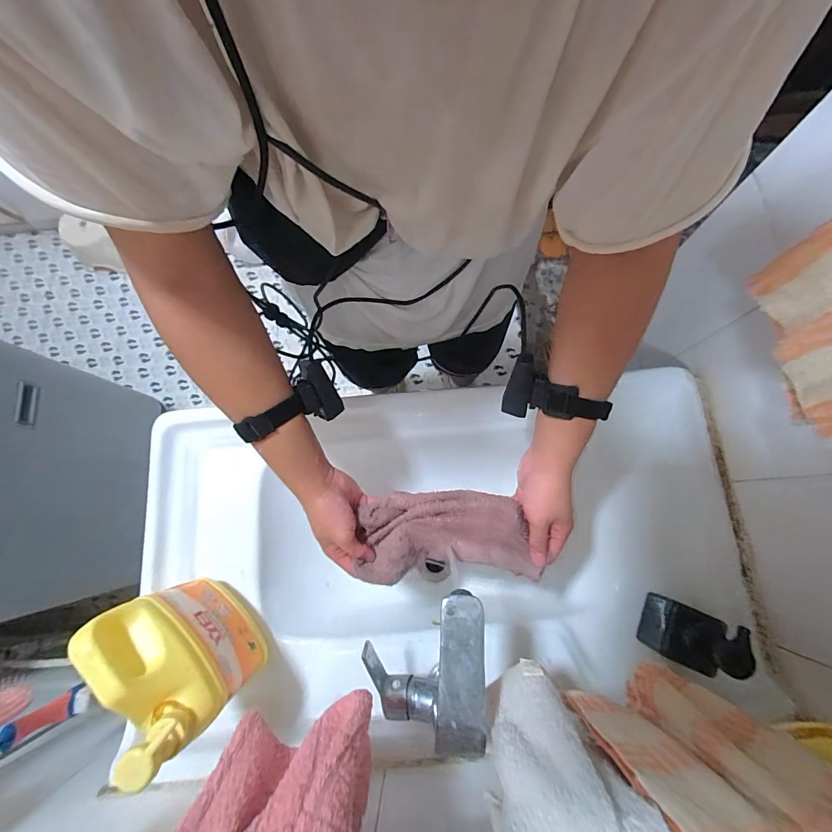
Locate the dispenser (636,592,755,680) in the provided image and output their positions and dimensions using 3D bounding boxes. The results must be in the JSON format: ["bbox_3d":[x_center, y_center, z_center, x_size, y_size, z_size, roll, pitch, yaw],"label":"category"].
[{"bbox_3d":[0.334,0.269,0.471,0.051,0.134,0.069,22,81,4],"label":"dispenser"}]

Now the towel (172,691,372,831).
[{"bbox_3d":[-0.097,0.271,0.280,0.121,0.145,0.045,-9,80,-1],"label":"towel"}]

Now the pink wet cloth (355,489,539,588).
[{"bbox_3d":[0.036,0.146,0.476,0.198,0.038,0.102,-1,80,2],"label":"pink wet cloth"}]

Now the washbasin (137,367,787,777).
[{"bbox_3d":[0.027,0.179,0.602,0.798,0.152,0.408,-4,80,0],"label":"washbasin"}]

